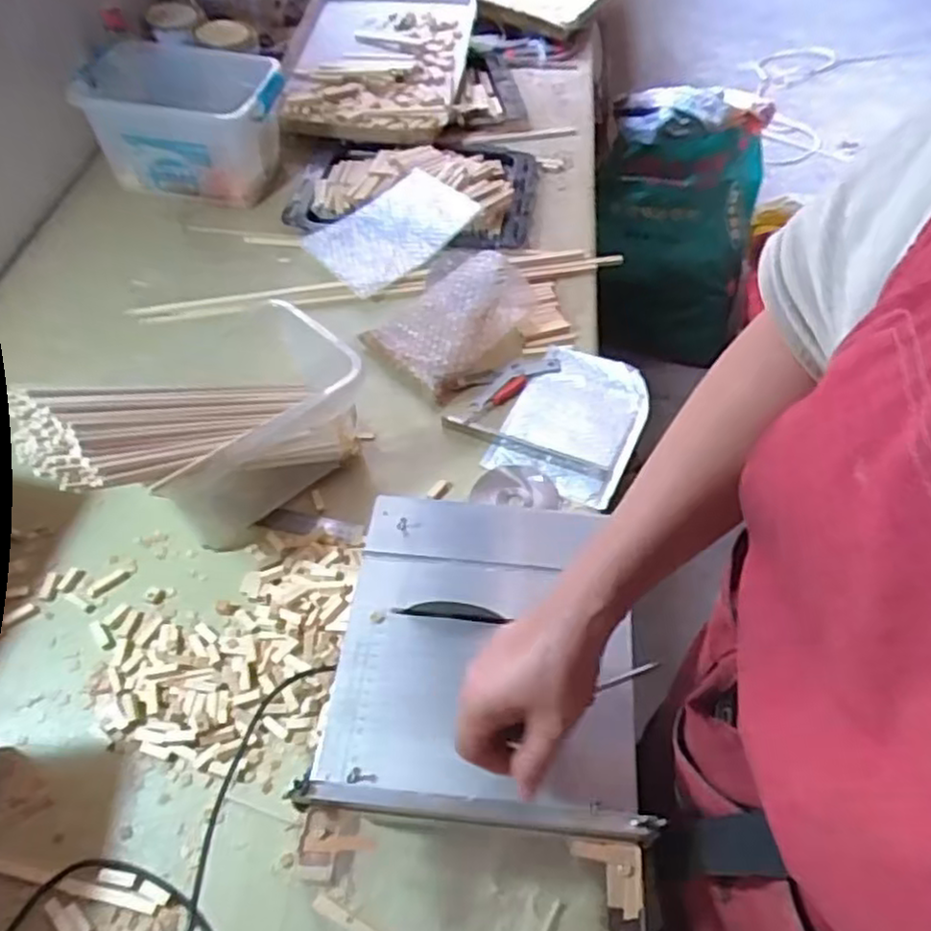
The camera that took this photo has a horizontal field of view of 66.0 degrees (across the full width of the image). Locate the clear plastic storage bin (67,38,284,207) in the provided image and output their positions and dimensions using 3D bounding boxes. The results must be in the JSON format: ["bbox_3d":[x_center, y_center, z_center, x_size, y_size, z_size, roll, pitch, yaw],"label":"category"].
[{"bbox_3d":[-0.408,-0.514,1.075,0.257,0.157,0.196,-1,53,-2],"label":"clear plastic storage bin"}]

